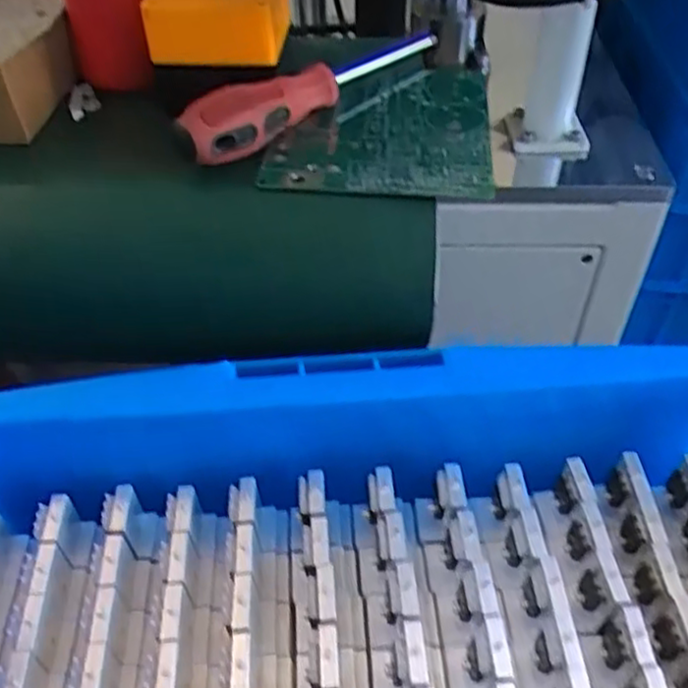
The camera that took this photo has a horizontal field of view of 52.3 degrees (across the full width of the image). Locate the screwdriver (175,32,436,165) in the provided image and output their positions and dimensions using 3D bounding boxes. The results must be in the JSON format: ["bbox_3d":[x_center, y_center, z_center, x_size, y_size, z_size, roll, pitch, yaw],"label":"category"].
[{"bbox_3d":[-0.012,-0.159,0.417,0.025,0.030,0.202,30,53,29],"label":"screwdriver"}]

